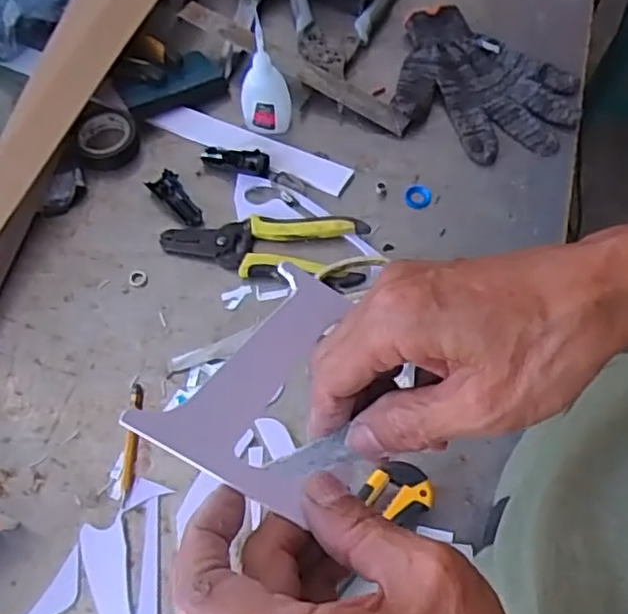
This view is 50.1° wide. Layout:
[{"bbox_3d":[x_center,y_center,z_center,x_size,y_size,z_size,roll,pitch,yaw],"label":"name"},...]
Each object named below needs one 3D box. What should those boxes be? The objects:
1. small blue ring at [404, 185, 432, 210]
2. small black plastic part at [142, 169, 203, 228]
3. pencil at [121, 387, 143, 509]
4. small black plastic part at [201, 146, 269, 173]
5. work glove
[{"bbox_3d":[0.093,-0.098,0.601,0.023,0.004,0.026,12,64,8],"label":"small blue ring"},{"bbox_3d":[-0.120,-0.097,0.600,0.025,0.009,0.063,-40,69,-17],"label":"small black plastic part"},{"bbox_3d":[-0.136,0.100,0.500,0.009,0.005,0.089,0,63,1],"label":"pencil"},{"bbox_3d":[-0.073,-0.136,0.616,0.064,0.009,0.021,9,63,6],"label":"small black plastic part"},{"bbox_3d":[0.155,-0.211,0.646,0.188,0.020,0.148,34,69,17],"label":"work glove"}]

